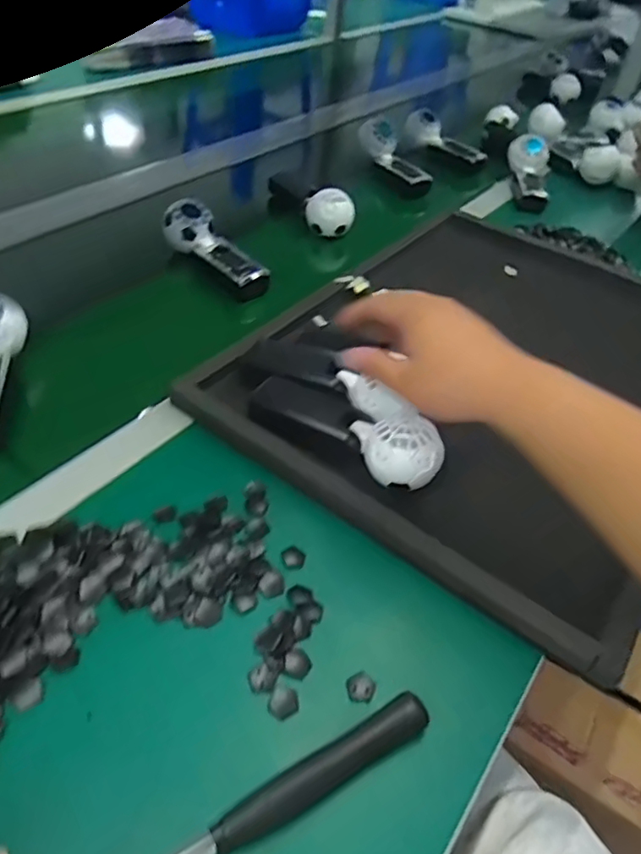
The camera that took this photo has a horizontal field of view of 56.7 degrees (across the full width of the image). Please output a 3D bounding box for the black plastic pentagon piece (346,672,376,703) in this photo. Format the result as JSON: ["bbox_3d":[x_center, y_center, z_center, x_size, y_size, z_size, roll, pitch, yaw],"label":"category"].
[{"bbox_3d":[0.027,0.174,0.396,0.020,0.004,0.019,-25,52,-28],"label":"black plastic pentagon piece"}]

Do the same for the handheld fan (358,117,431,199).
[{"bbox_3d":[0.114,-0.444,0.984,0.055,0.049,0.155,-32,83,-33],"label":"handheld fan"}]

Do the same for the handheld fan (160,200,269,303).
[{"bbox_3d":[-0.127,-0.217,0.731,0.059,0.036,0.166,-33,70,-33],"label":"handheld fan"}]

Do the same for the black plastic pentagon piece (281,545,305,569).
[{"bbox_3d":[-0.021,0.101,0.461,0.018,0.004,0.020,-5,45,-12],"label":"black plastic pentagon piece"}]

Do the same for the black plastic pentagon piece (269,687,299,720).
[{"bbox_3d":[-0.024,0.178,0.384,0.018,0.004,0.018,-3,45,-10],"label":"black plastic pentagon piece"}]

